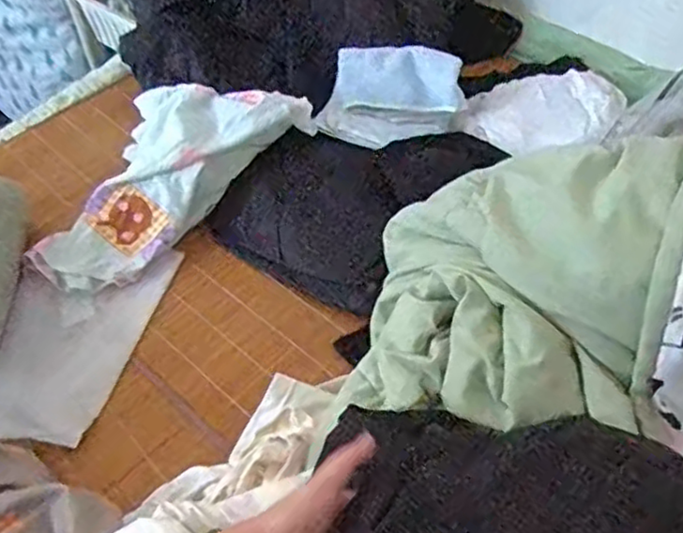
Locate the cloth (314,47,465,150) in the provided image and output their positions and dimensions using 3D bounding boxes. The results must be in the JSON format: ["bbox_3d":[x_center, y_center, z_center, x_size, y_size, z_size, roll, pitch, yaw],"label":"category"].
[{"bbox_3d":[0.072,-0.231,0.963,0.189,0.076,0.163,5,51,9],"label":"cloth"}]

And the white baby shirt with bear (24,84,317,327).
[{"bbox_3d":[-0.261,-0.132,0.914,0.228,0.081,0.385,38,79,31],"label":"white baby shirt with bear"}]

